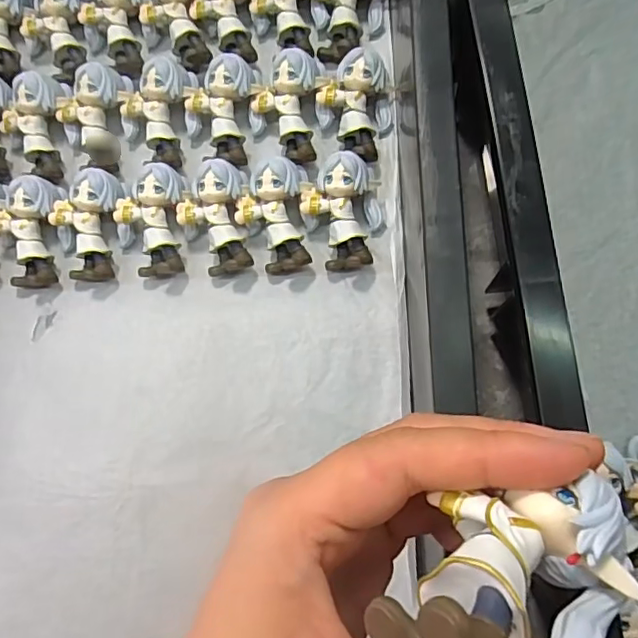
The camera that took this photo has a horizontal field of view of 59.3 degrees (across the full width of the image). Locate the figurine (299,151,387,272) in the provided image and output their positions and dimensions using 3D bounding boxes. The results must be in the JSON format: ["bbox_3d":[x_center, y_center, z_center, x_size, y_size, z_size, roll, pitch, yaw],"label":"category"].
[{"bbox_3d":[0.013,-0.057,0.306,0.043,0.026,0.057,-8,81,4],"label":"figurine"}]

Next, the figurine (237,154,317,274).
[{"bbox_3d":[-0.021,-0.055,0.309,0.041,0.028,0.056,-21,81,2],"label":"figurine"}]

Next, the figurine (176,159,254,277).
[{"bbox_3d":[-0.059,-0.054,0.312,0.037,0.027,0.057,-9,81,4],"label":"figurine"}]

